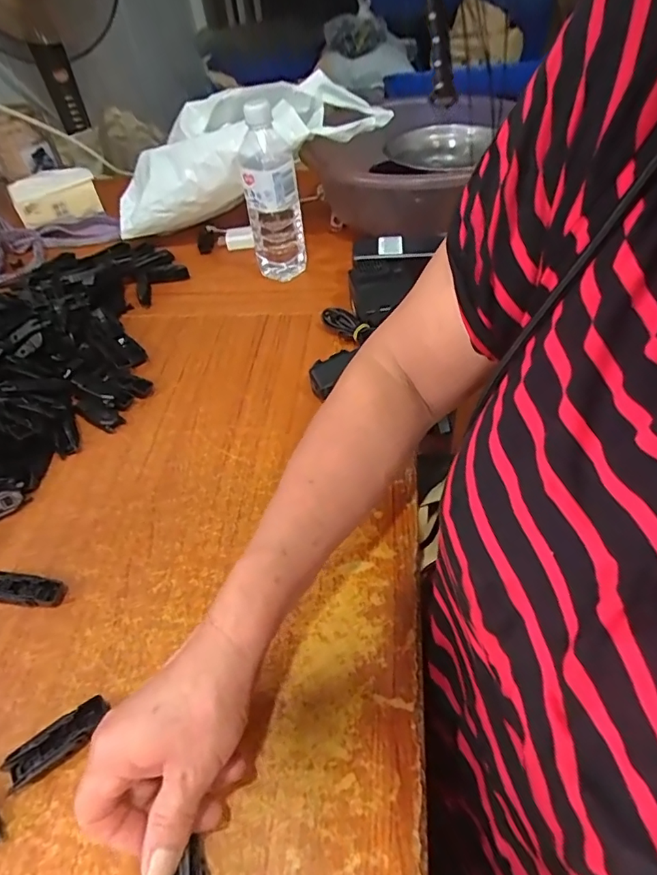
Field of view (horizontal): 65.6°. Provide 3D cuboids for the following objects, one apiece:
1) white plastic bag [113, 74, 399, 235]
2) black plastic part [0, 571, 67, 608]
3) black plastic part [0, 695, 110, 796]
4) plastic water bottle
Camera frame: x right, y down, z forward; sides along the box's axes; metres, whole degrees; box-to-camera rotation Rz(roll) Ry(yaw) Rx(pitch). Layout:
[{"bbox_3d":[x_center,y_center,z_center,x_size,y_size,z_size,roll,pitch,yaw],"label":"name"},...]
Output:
[{"bbox_3d":[-0.140,-0.386,0.695,0.414,0.125,0.107,-13,42,24],"label":"white plastic bag"},{"bbox_3d":[-0.247,0.123,0.413,0.064,0.012,0.024,7,48,11],"label":"black plastic part"},{"bbox_3d":[-0.178,0.200,0.334,0.065,0.014,0.022,-30,51,-22],"label":"black plastic part"},{"bbox_3d":[-0.070,-0.303,0.653,0.069,0.204,0.069,-9,47,-4],"label":"plastic water bottle"}]

